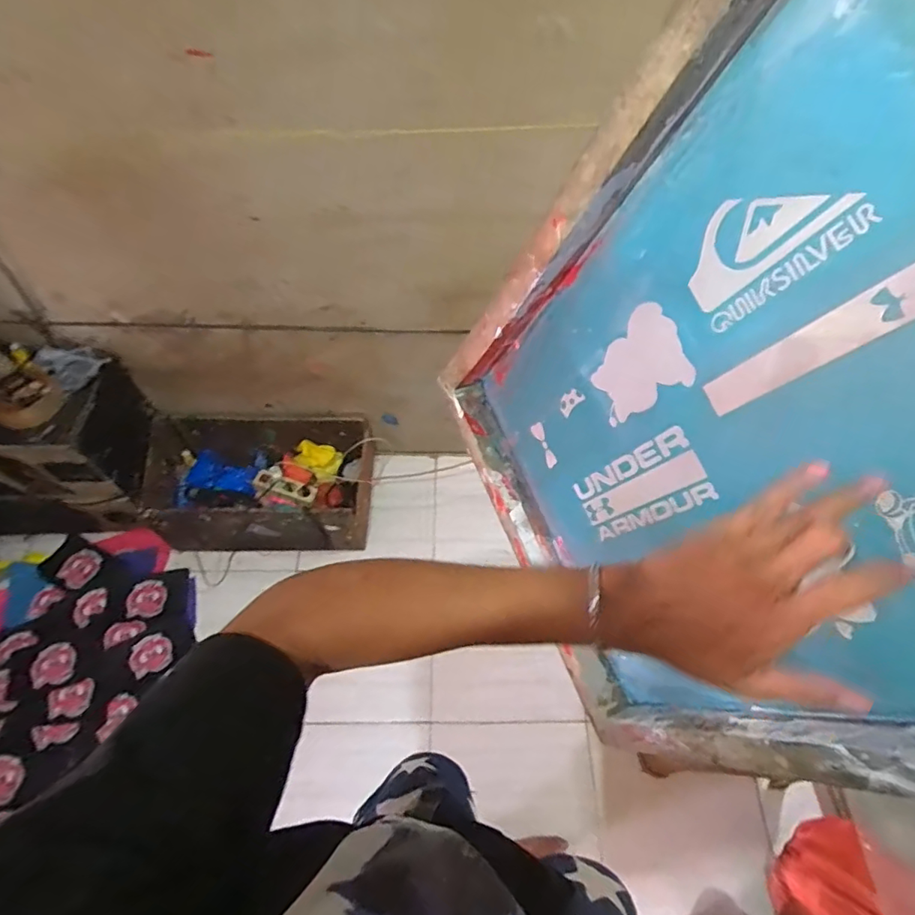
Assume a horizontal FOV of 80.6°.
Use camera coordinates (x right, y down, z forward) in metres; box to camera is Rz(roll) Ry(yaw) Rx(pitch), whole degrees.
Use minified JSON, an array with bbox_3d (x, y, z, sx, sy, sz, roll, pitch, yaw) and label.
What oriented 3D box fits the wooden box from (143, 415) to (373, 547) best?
[{"bbox_3d":[-0.556,0.070,1.534,0.610,0.193,0.379,1,60,2],"label":"wooden box"}]

